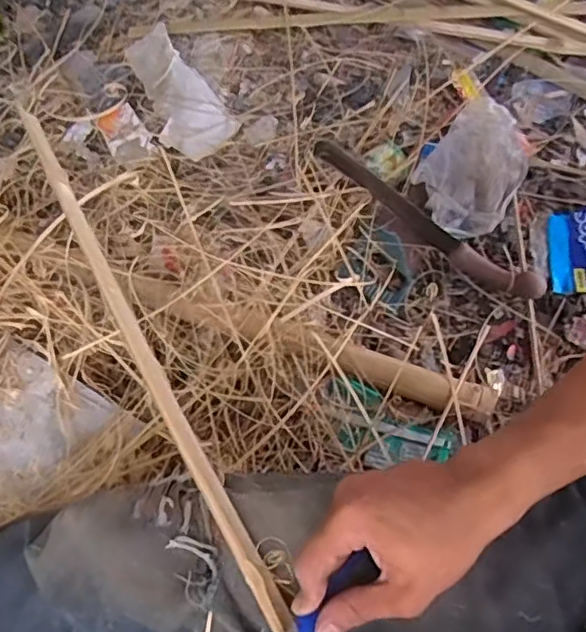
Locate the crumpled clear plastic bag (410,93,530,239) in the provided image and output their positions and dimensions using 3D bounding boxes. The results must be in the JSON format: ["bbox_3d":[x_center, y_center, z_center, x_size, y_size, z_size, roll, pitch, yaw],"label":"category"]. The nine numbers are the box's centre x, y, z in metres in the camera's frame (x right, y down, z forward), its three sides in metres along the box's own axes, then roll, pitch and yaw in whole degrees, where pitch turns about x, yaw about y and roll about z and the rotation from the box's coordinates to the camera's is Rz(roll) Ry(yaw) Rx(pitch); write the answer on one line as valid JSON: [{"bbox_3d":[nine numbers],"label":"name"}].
[{"bbox_3d":[0.272,-0.231,0.890,0.143,0.061,0.216,28,68,16],"label":"crumpled clear plastic bag"}]

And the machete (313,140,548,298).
[{"bbox_3d":[0.183,-0.144,0.861,0.390,0.030,0.045,36,70,19],"label":"machete"}]

